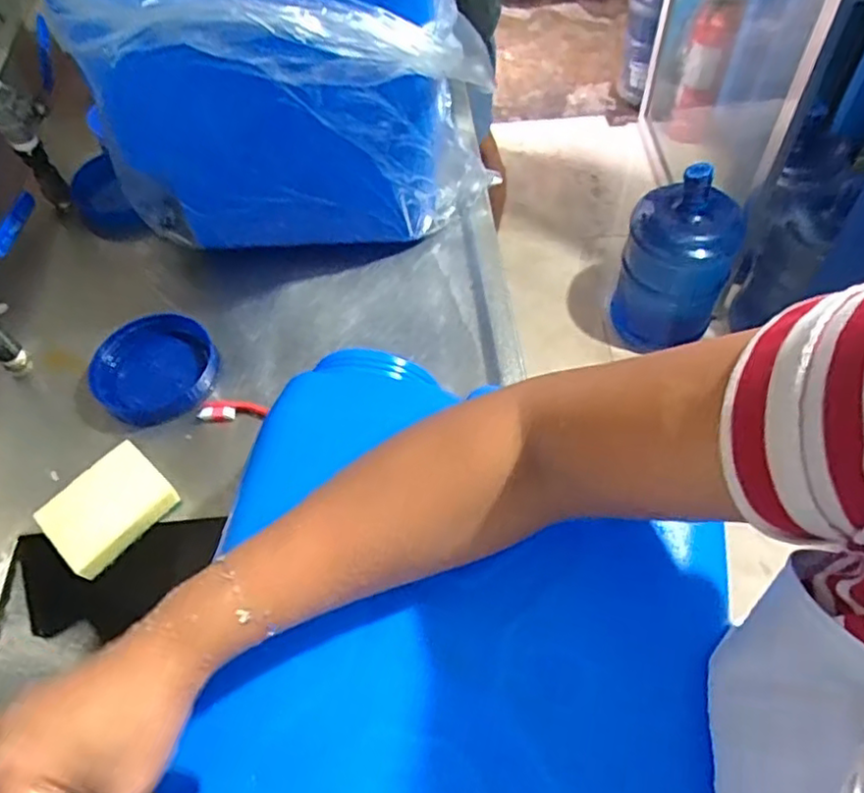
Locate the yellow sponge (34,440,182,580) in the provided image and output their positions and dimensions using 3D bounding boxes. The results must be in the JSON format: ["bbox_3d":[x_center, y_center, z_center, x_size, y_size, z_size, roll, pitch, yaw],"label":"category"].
[{"bbox_3d":[-0.290,0.098,0.590,0.078,0.019,0.100,37,66,24],"label":"yellow sponge"}]

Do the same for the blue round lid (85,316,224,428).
[{"bbox_3d":[-0.286,-0.028,0.687,0.123,0.016,0.117,2,67,-6],"label":"blue round lid"}]

